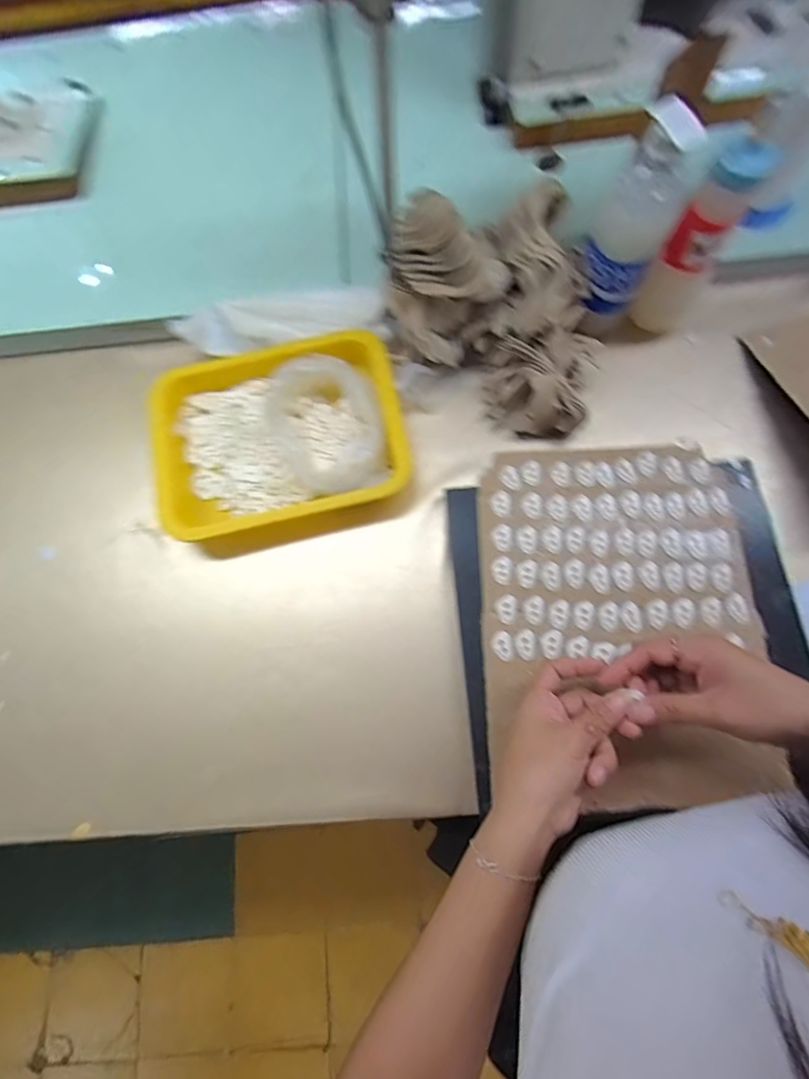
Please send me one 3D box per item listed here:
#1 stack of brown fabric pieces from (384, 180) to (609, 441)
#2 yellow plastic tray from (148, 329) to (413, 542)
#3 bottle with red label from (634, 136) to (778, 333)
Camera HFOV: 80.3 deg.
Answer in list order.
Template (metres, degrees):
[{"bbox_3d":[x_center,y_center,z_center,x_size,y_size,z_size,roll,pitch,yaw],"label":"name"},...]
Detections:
[{"bbox_3d":[0.113,-0.237,0.485,0.245,0.127,0.169,43,81,11],"label":"stack of brown fabric pieces"},{"bbox_3d":[-0.132,-0.109,0.505,0.263,0.049,0.201,-17,76,-2],"label":"yellow plastic tray"},{"bbox_3d":[0.286,-0.283,0.469,0.058,0.181,0.053,37,80,10],"label":"bottle with red label"}]

